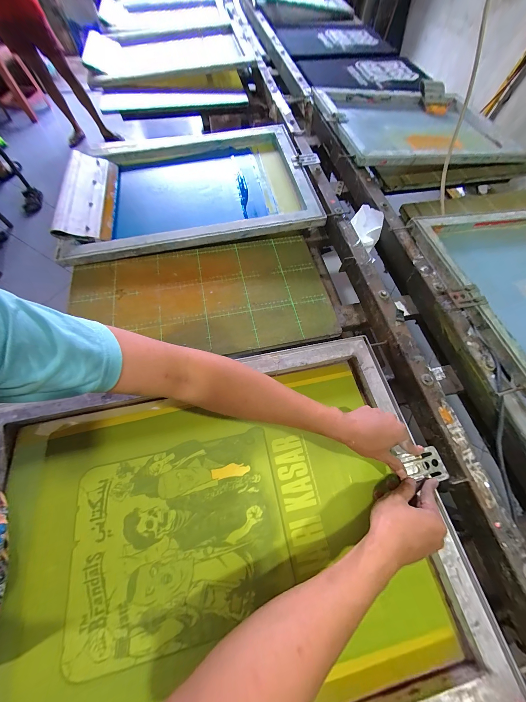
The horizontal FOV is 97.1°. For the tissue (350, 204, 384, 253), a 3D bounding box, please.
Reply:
[{"bbox_3d":[0.310,-0.374,0.682,0.030,0.076,0.141,3,62,-41],"label":"tissue"}]

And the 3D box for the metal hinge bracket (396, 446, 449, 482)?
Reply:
[{"bbox_3d":[0.270,0.193,0.390,0.063,0.008,0.050,-11,66,-5],"label":"metal hinge bracket"}]

